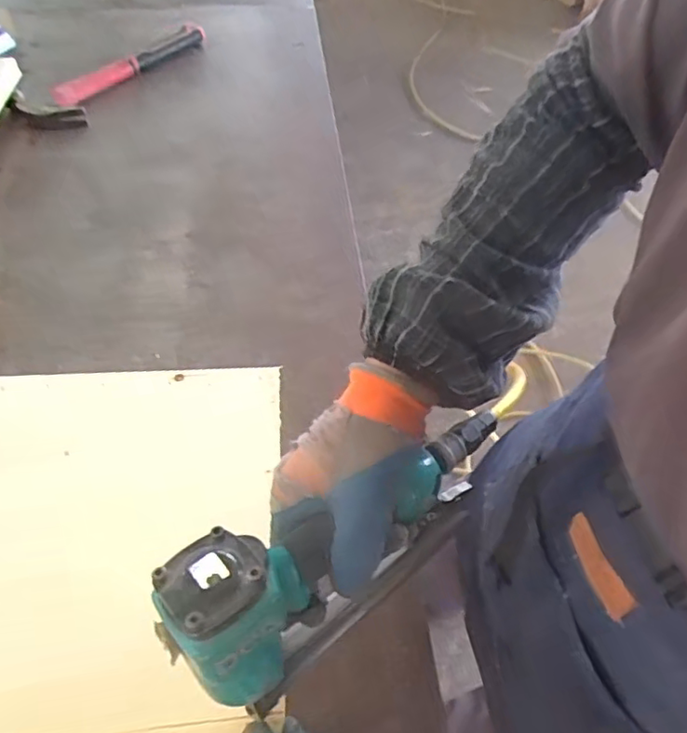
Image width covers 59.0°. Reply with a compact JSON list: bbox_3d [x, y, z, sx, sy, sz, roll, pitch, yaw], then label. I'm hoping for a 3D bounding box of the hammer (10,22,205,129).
[{"bbox_3d":[-0.342,-0.454,0.936,0.112,0.037,0.341,30,59,19],"label":"hammer"}]

